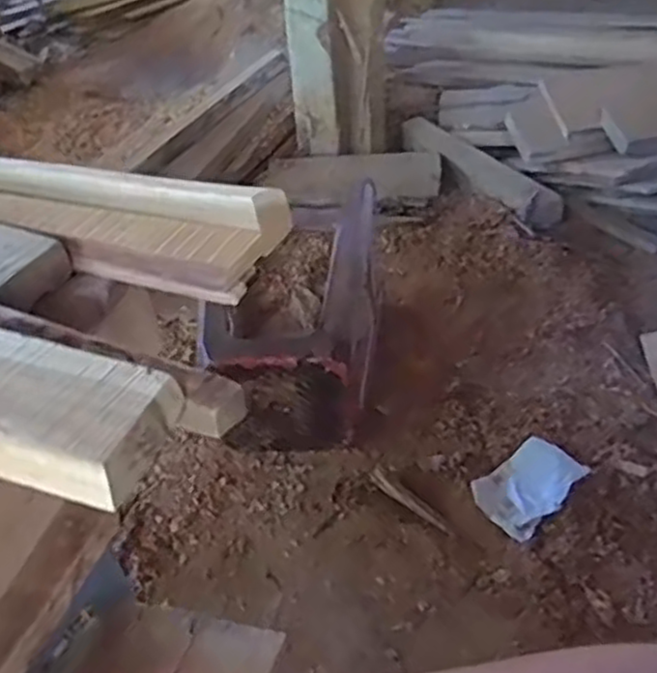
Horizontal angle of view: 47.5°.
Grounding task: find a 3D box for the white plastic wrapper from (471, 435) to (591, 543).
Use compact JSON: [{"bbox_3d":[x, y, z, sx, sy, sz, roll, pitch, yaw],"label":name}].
[{"bbox_3d":[0.346,0.259,1.304,0.185,0.012,0.143,-35,36,-19],"label":"white plastic wrapper"}]

